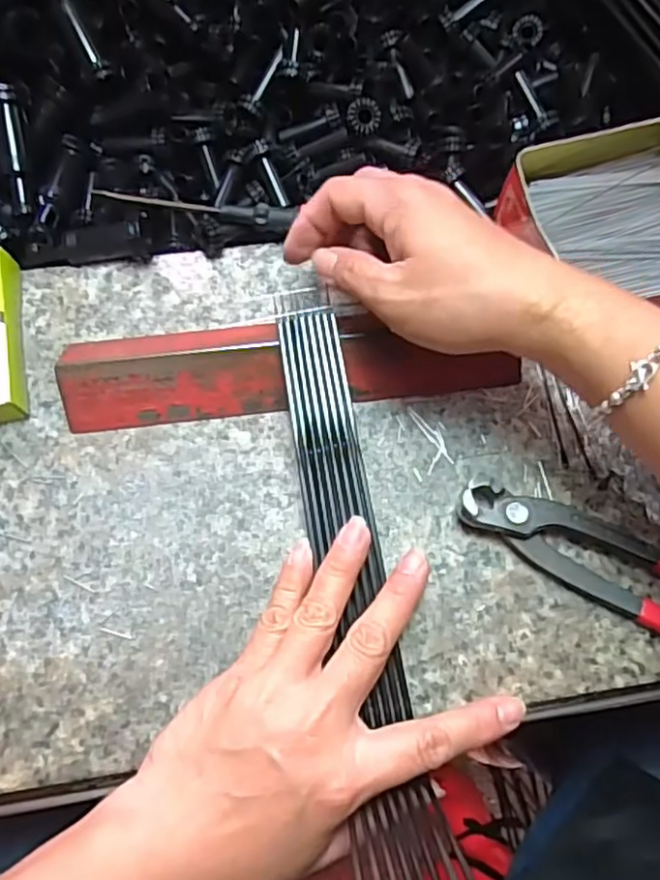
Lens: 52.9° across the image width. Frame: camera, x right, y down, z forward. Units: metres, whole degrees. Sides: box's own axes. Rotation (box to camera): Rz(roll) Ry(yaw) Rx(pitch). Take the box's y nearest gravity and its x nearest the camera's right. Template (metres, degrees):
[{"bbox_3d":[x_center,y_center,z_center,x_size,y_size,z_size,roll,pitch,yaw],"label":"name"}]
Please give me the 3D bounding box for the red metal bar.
[{"bbox_3d":[-0.019,-0.042,0.339,0.226,0.026,0.048,-7,71,-5],"label":"red metal bar"}]

